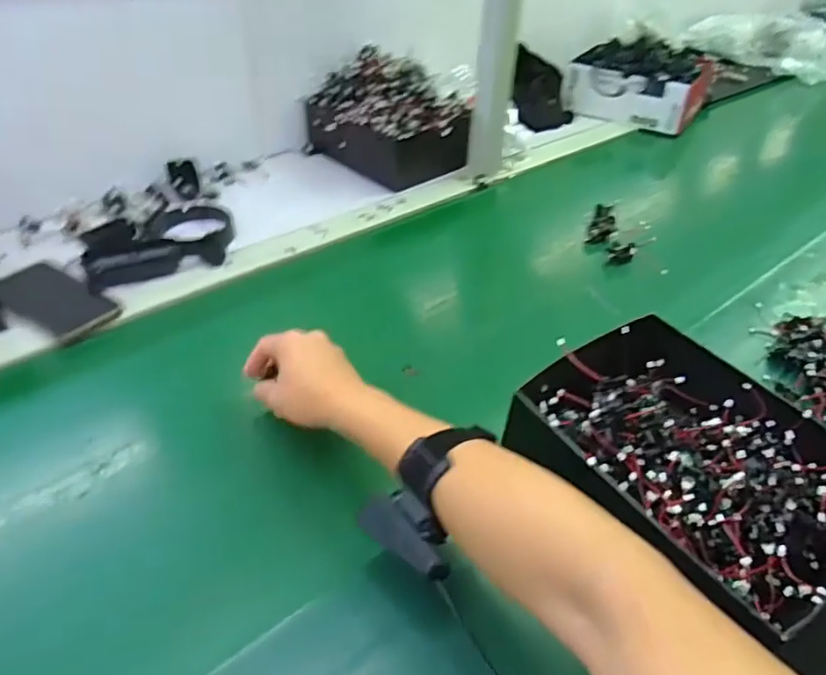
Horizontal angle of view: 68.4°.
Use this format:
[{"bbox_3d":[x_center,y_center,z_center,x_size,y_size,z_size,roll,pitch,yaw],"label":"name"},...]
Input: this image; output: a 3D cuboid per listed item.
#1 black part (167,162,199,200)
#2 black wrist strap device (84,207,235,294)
[{"bbox_3d":[-0.335,-0.232,0.892,0.041,0.031,0.069,-14,43,-19],"label":"black part"},{"bbox_3d":[-0.316,-0.117,0.765,0.178,0.028,0.111,-18,44,-22],"label":"black wrist strap device"}]

